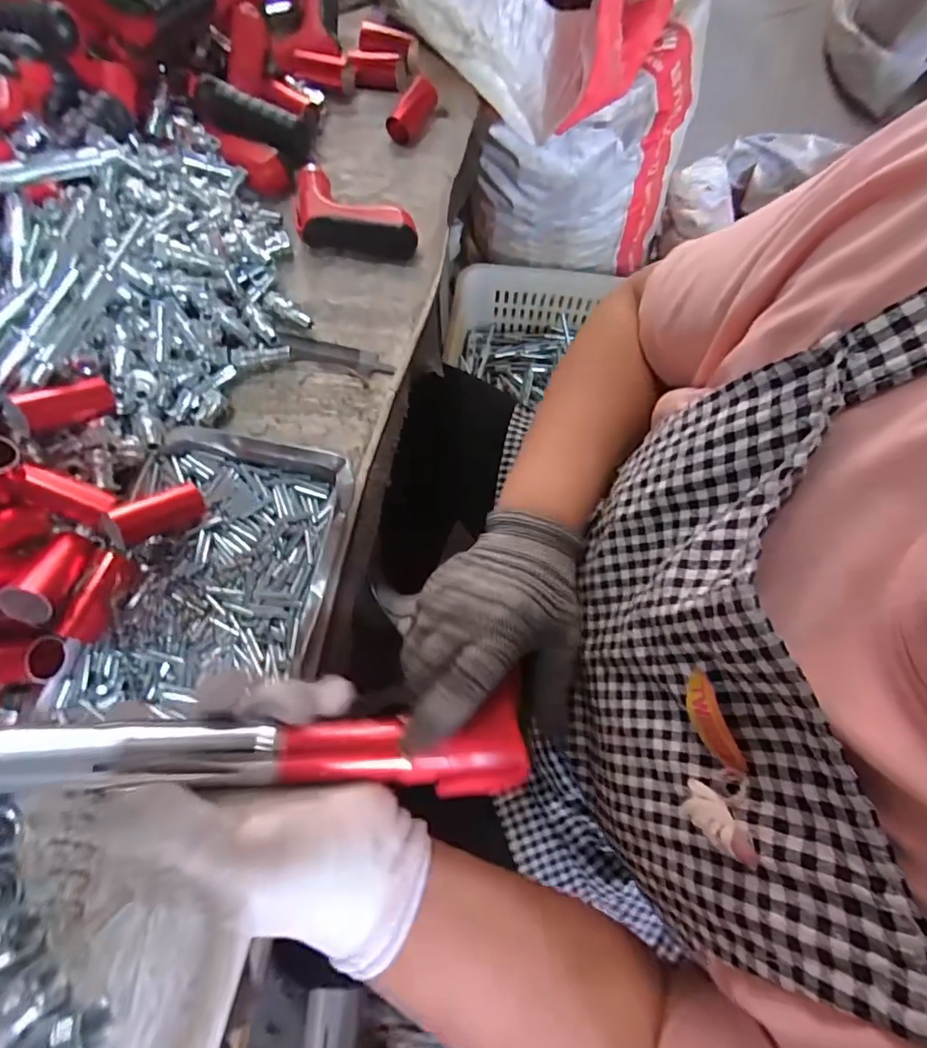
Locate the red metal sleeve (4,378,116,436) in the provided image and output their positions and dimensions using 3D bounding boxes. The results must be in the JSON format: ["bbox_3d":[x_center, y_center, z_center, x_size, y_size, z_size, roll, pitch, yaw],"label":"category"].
[{"bbox_3d":[-0.295,-0.088,0.377,0.066,0.034,0.030,-30,73,-33],"label":"red metal sleeve"}]

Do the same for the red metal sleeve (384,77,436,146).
[{"bbox_3d":[-0.055,-0.436,0.545,0.026,0.030,0.074,26,74,8],"label":"red metal sleeve"}]

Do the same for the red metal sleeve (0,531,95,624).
[{"bbox_3d":[-0.272,0.033,0.341,0.027,0.024,0.064,7,47,3],"label":"red metal sleeve"}]

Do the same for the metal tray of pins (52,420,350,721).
[{"bbox_3d":[-0.178,0.038,0.383,0.164,0.027,0.215,12,72,4],"label":"metal tray of pins"}]

